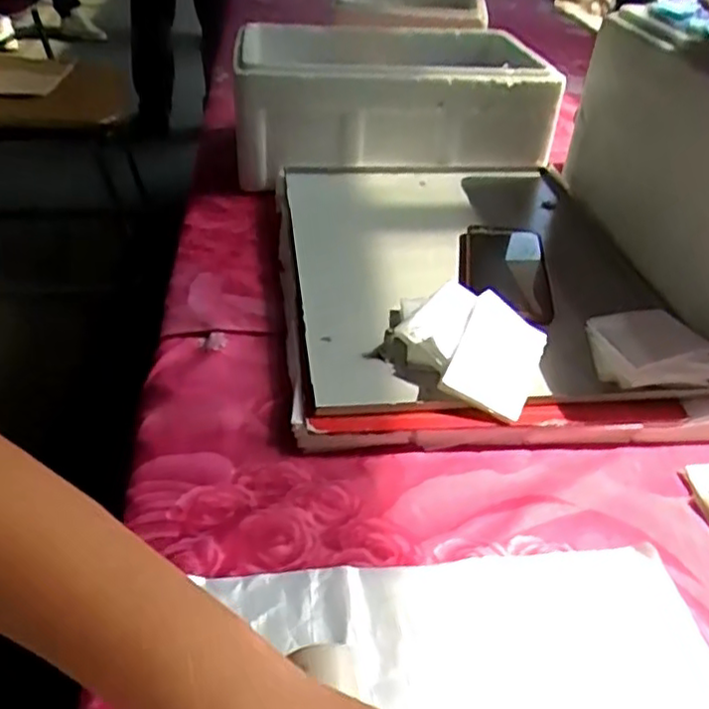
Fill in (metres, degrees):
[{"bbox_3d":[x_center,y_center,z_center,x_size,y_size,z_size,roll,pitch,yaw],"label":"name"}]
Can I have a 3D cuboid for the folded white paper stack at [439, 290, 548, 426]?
[{"bbox_3d":[0.113,0.001,0.549,0.067,0.008,0.098,33,63,-10],"label":"folded white paper stack"}]

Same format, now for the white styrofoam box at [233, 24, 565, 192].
[{"bbox_3d":[0.055,-0.327,0.883,0.394,0.164,0.236,-11,39,-18],"label":"white styrofoam box"}]

